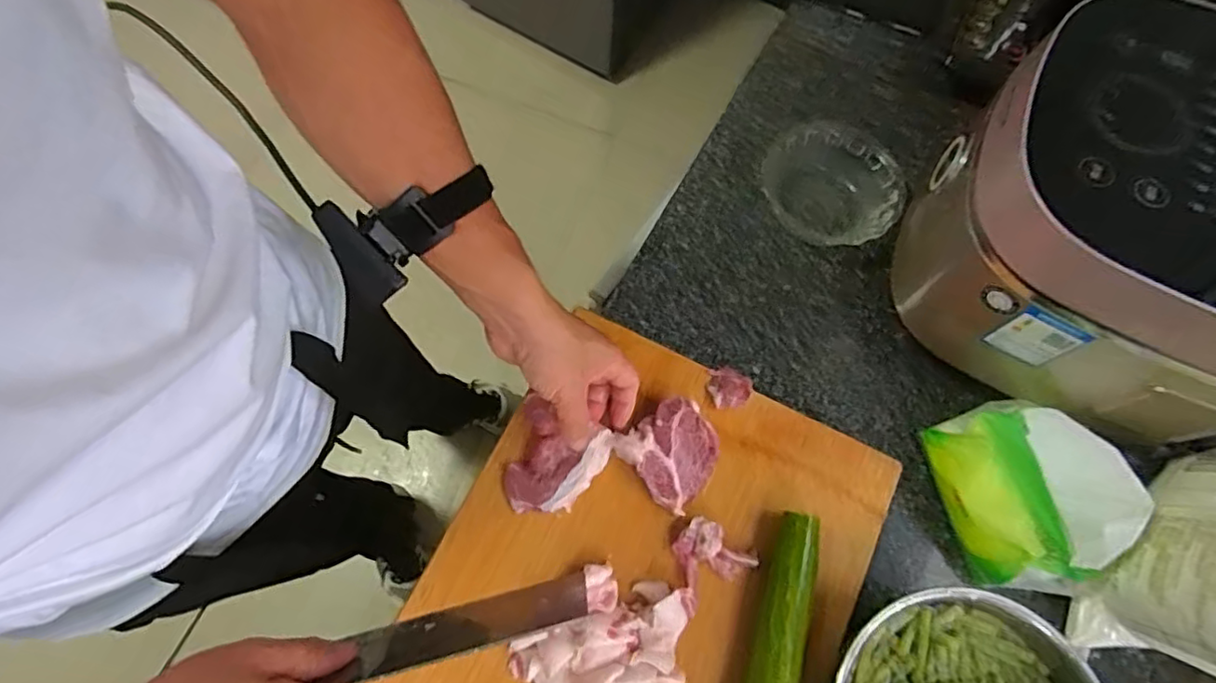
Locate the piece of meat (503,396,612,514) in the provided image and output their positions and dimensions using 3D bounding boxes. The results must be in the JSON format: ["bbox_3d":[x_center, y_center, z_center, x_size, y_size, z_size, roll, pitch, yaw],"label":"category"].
[{"bbox_3d":[-0.046,0.100,0.502,0.076,0.027,0.082,23,72,7],"label":"piece of meat"}]

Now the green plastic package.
[{"bbox_3d":[0.338,0.121,0.497,0.111,0.088,0.142,-16,72,-7],"label":"green plastic package"}]

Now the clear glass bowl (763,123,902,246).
[{"bbox_3d":[0.218,-0.153,0.611,0.126,0.043,0.113,19,71,5],"label":"clear glass bowl"}]

